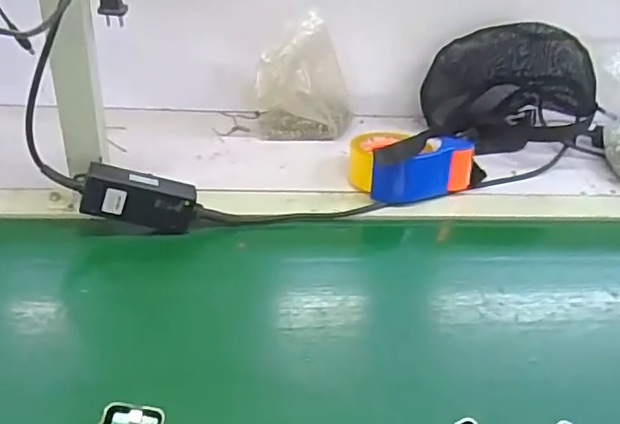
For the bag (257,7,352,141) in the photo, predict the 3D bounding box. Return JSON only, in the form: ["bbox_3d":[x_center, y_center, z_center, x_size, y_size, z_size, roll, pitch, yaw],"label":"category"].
[{"bbox_3d":[-0.004,-0.181,0.818,0.145,0.160,0.077,4,34,-4],"label":"bag"}]

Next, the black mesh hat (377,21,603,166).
[{"bbox_3d":[0.294,-0.191,0.870,0.228,0.169,0.160,0,35,-10],"label":"black mesh hat"}]

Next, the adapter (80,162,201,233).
[{"bbox_3d":[-0.181,-0.013,0.623,0.119,0.054,0.032,13,31,-18],"label":"adapter"}]

